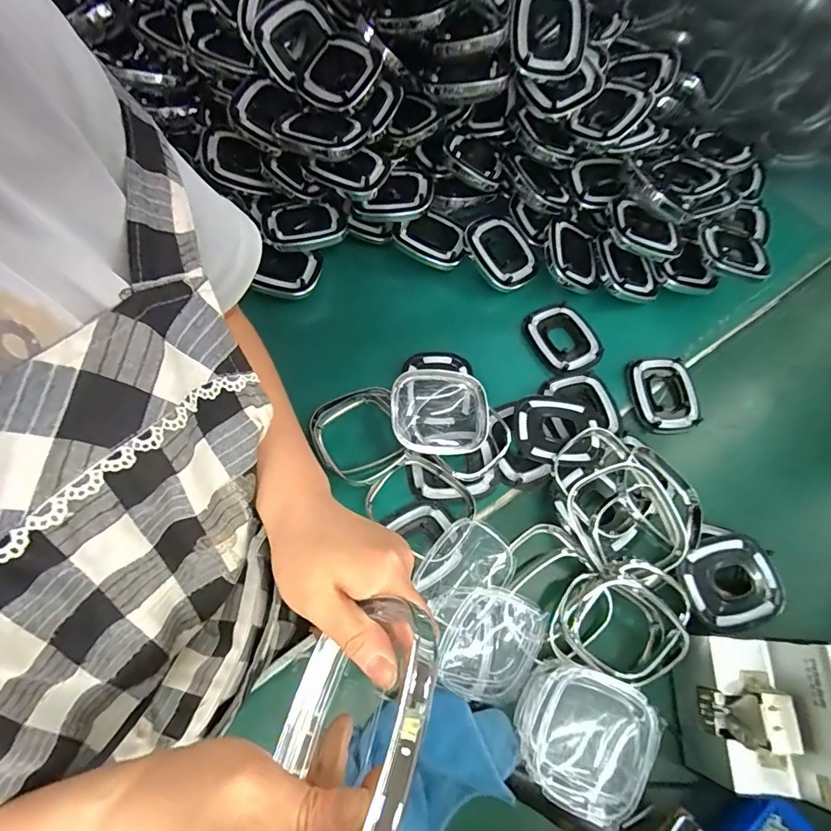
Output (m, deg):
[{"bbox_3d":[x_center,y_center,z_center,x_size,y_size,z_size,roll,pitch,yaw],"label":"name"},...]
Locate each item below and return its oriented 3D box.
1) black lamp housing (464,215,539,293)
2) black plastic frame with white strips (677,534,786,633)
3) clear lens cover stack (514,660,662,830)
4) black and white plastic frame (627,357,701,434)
[{"bbox_3d":[0.131,-0.242,0.675,0.095,0.039,0.116,-32,72,-16],"label":"black lamp housing"},{"bbox_3d":[0.351,0.188,0.510,0.111,0.023,0.092,-20,69,-12],"label":"black plastic frame with white strips"},{"bbox_3d":[0.154,0.293,0.412,0.120,0.049,0.112,19,61,14],"label":"clear lens cover stack"},{"bbox_3d":[0.338,-0.028,0.617,0.084,0.022,0.101,-3,67,-5],"label":"black and white plastic frame"}]

